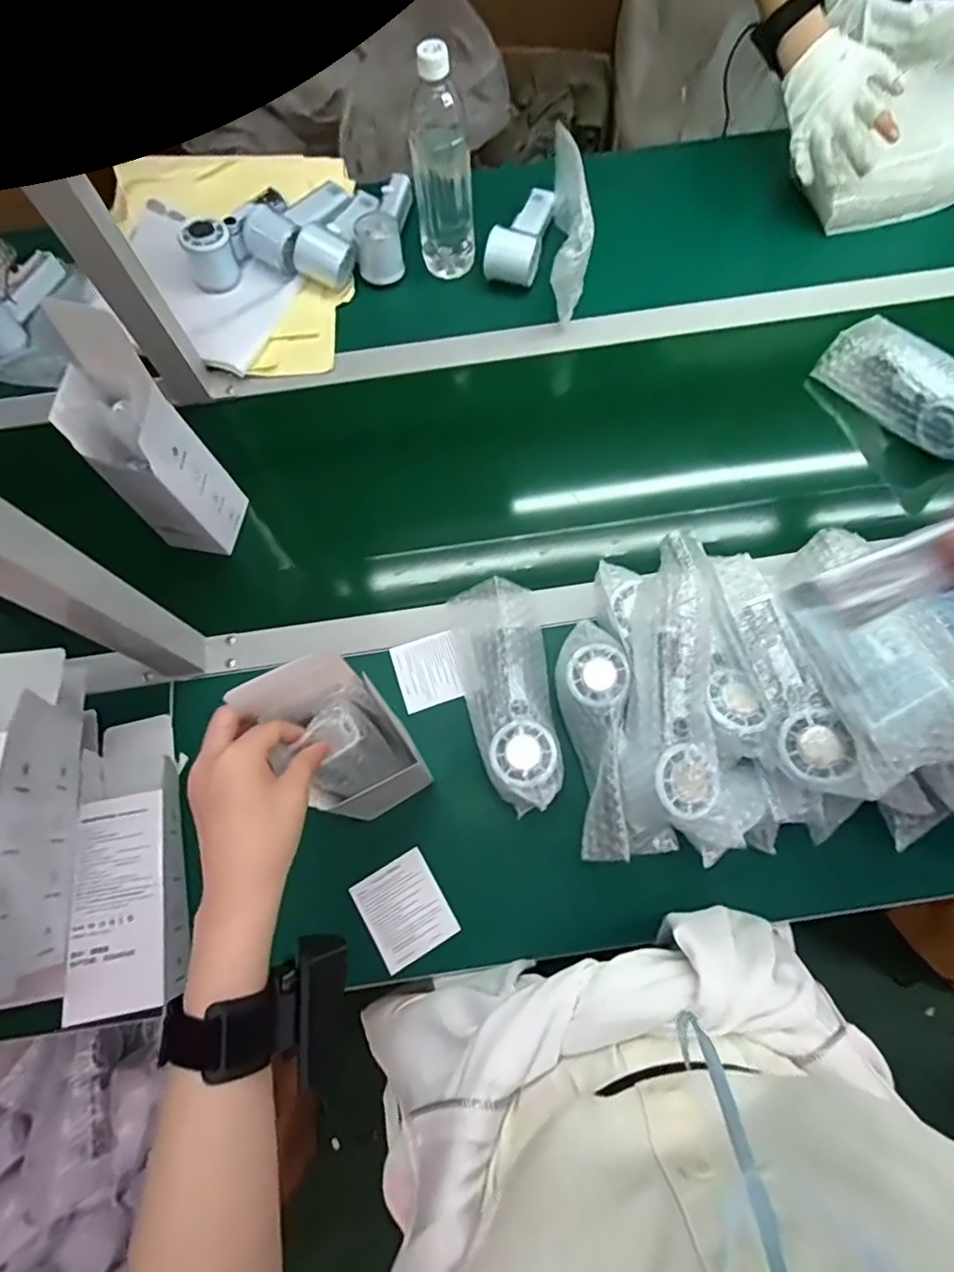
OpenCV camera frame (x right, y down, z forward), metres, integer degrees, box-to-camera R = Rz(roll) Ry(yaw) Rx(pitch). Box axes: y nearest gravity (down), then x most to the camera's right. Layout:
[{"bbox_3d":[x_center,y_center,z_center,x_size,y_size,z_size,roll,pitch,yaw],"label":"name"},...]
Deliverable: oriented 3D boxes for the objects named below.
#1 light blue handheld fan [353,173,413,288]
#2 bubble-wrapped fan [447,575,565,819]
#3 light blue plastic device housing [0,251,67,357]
[{"bbox_3d":[-0.113,-0.527,0.752,0.055,0.051,0.146,9,73,5],"label":"light blue handheld fan"},{"bbox_3d":[0.028,0.051,0.534,0.083,0.056,0.205,-8,73,0],"label":"bubble-wrapped fan"},{"bbox_3d":[-0.575,-0.429,0.734,0.065,0.058,0.175,6,60,4],"label":"light blue plastic device housing"}]

